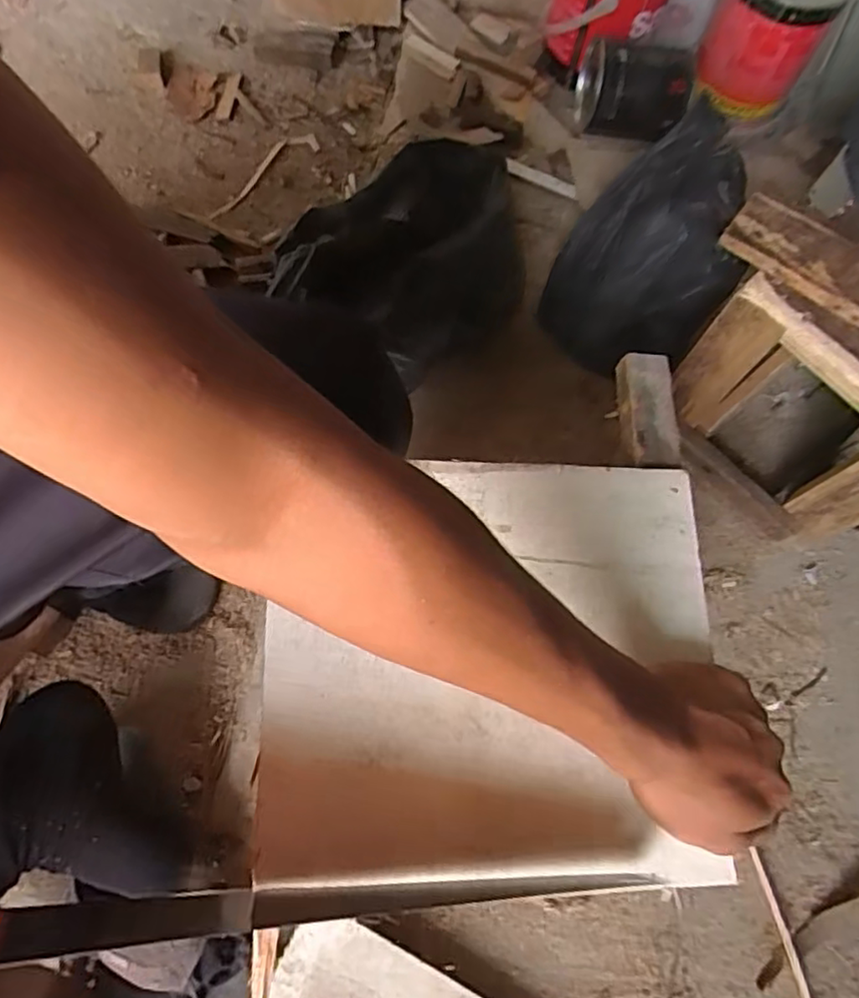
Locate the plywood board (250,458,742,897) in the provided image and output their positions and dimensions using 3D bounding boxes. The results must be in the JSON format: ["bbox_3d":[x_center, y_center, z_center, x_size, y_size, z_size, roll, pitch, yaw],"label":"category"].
[{"bbox_3d":[0.038,0.091,0.389,0.263,0.019,0.239,1,65,-3],"label":"plywood board"}]

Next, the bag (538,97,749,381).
[{"bbox_3d":[0.227,-0.256,0.684,0.174,0.208,0.170,23,67,3],"label":"bag"}]

